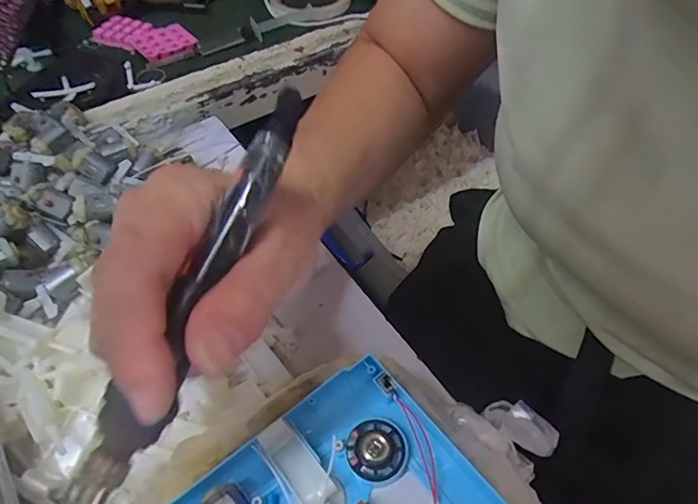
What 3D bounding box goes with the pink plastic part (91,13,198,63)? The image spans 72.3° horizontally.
[{"bbox_3d":[-0.223,-0.237,0.523,0.118,0.017,0.057,28,57,20],"label":"pink plastic part"}]

